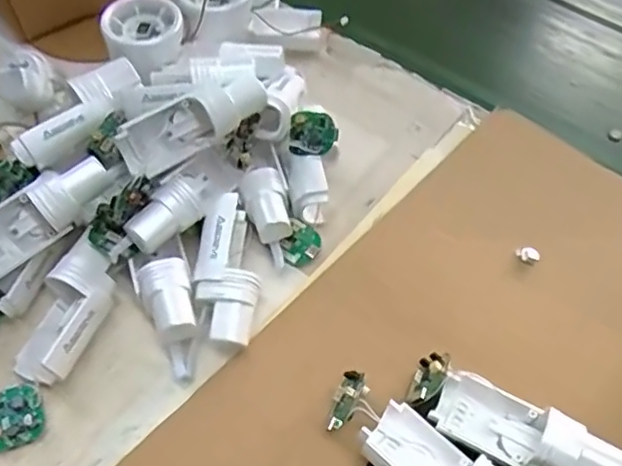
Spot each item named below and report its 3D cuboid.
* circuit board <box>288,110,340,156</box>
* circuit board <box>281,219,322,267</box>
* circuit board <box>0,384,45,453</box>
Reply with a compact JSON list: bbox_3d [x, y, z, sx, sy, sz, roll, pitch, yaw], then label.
[{"bbox_3d":[0.001,-0.066,0.404,0.034,0.029,0.005,7,14,24],"label":"circuit board"},{"bbox_3d":[-0.006,0.007,0.399,0.024,0.008,0.029,30,65,-8],"label":"circuit board"},{"bbox_3d":[-0.162,0.101,0.335,0.028,0.009,0.032,-17,59,-14],"label":"circuit board"}]

